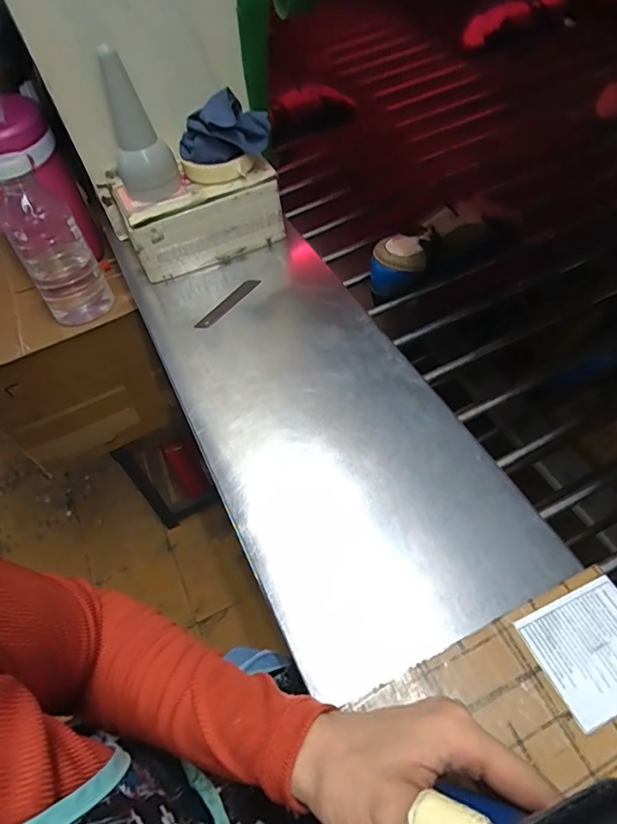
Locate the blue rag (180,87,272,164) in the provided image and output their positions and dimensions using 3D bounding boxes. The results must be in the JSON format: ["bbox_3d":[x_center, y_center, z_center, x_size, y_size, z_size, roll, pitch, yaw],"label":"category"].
[{"bbox_3d":[-0.098,-0.332,0.585,0.098,0.064,0.049,-25,56,-11],"label":"blue rag"}]

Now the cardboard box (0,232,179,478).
[{"bbox_3d":[-0.438,-0.106,0.885,0.308,0.298,0.265,-24,56,-11],"label":"cardboard box"}]

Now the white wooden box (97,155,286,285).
[{"bbox_3d":[-0.150,-0.260,0.656,0.206,0.097,0.119,-23,55,-9],"label":"white wooden box"}]

